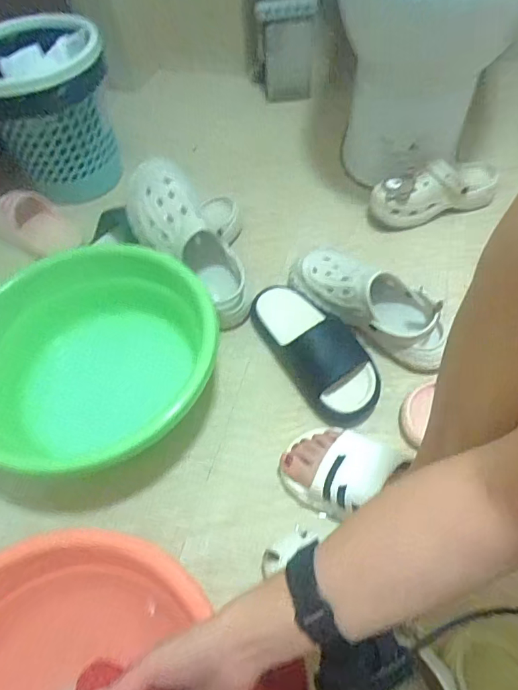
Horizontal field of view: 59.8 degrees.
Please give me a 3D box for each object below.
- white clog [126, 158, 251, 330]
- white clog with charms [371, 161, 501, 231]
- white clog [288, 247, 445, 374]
[{"bbox_3d":[-0.107,-0.165,0.751,0.112,0.109,0.294,-43,109,-21],"label":"white clog"},{"bbox_3d":[0.344,-0.317,0.881,0.259,0.121,0.102,-14,56,-5],"label":"white clog with charms"},{"bbox_3d":[0.186,-0.072,0.740,0.118,0.094,0.281,-40,62,-20],"label":"white clog"}]

